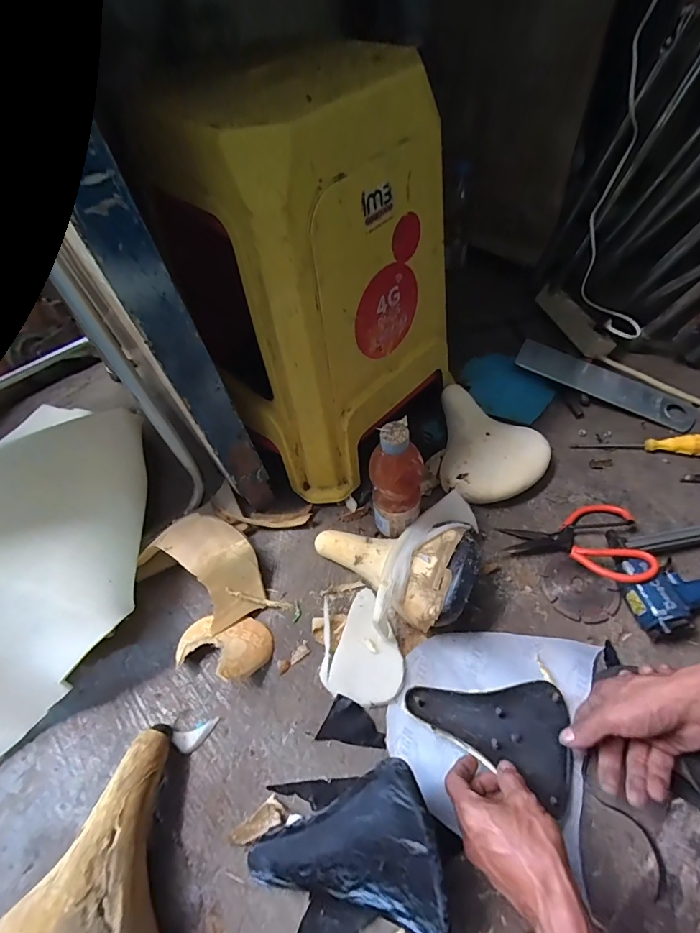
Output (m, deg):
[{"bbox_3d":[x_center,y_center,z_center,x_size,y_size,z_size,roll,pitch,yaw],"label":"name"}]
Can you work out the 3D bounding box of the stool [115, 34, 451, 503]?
[{"bbox_3d":[-0.037,-0.219,0.570,0.263,0.454,0.297,35,64,25],"label":"stool"}]

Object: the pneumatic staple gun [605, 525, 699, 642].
[{"bbox_3d":[0.455,0.127,0.563,0.221,0.047,0.137,-20,55,-10],"label":"pneumatic staple gun"}]

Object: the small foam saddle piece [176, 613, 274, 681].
[{"bbox_3d":[-0.166,0.230,0.549,0.122,0.049,0.079,10,56,11],"label":"small foam saddle piece"}]

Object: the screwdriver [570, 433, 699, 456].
[{"bbox_3d":[0.481,-0.035,0.679,0.211,0.027,0.032,-1,55,4],"label":"screwdriver"}]

